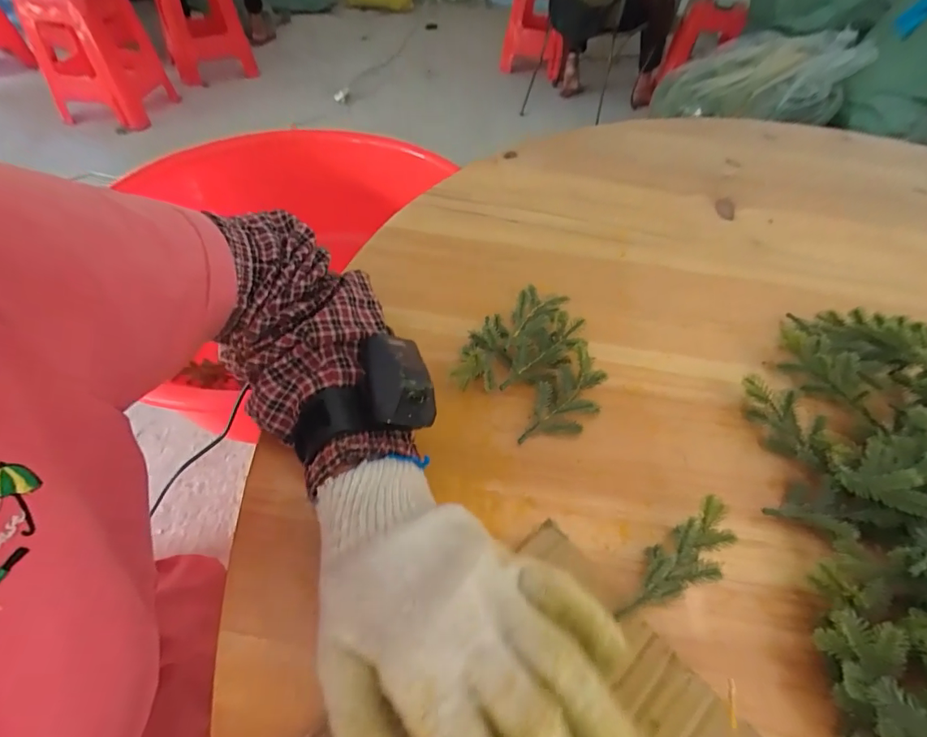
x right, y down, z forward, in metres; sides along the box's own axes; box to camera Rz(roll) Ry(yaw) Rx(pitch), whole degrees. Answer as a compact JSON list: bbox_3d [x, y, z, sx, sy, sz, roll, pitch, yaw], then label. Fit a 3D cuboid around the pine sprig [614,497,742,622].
[{"bbox_3d":[0.121,0.109,0.262,0.087,0.035,0.029,-26,57,-24],"label":"pine sprig"}]

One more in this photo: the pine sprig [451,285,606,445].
[{"bbox_3d":[0.055,-0.013,0.358,0.098,0.034,0.123,17,51,9],"label":"pine sprig"}]

